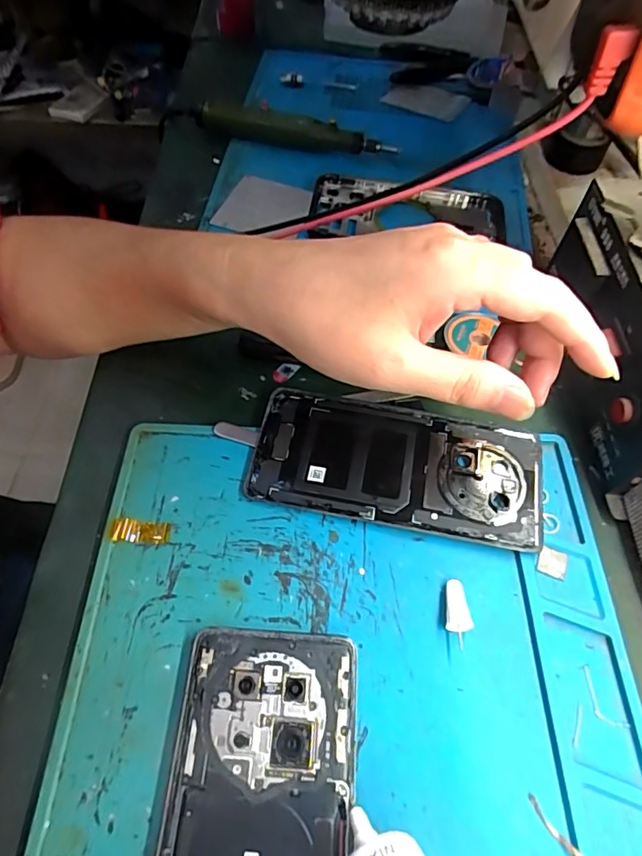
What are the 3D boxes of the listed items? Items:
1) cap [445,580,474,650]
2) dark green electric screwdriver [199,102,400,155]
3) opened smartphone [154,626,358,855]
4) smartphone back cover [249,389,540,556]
[{"bbox_3d":[0.064,0.087,0.241,0.012,0.008,0.029,0,57,-2],"label":"cap"},{"bbox_3d":[-0.020,-0.256,0.447,0.168,0.028,0.031,11,57,6],"label":"dark green electric screwdriver"},{"bbox_3d":[-0.025,0.159,0.190,0.072,0.008,0.154,4,57,1],"label":"opened smartphone"},{"bbox_3d":[0.041,0.020,0.281,0.155,0.010,0.070,10,57,5],"label":"smartphone back cover"}]

